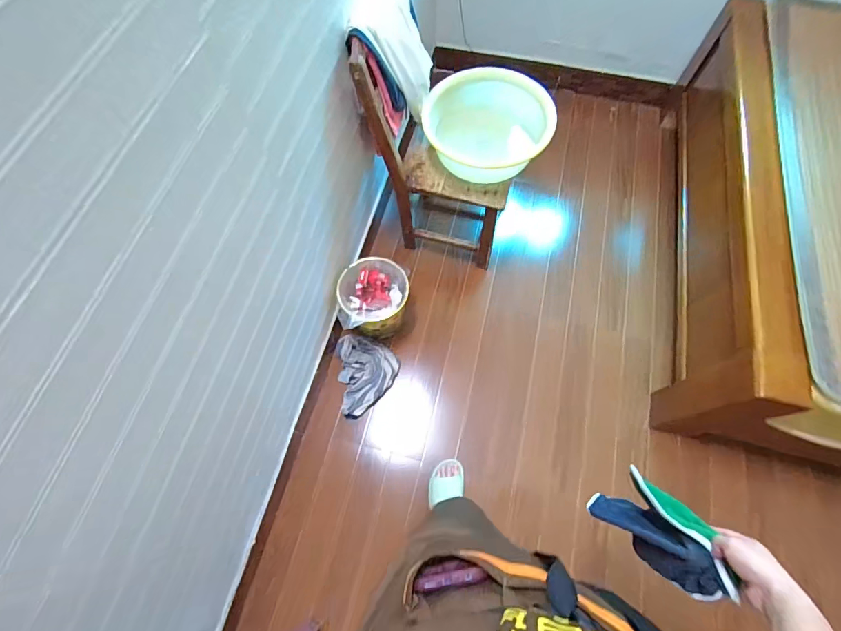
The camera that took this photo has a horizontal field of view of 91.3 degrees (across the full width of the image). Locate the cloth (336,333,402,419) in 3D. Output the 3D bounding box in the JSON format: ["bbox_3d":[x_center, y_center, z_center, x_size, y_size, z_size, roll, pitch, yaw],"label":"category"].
[{"bbox_3d":[-0.179,0.202,1.423,0.201,0.034,0.275,-6,70,-2],"label":"cloth"}]

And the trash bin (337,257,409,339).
[{"bbox_3d":[-0.159,-0.053,1.398,0.227,0.238,0.230,-1,68,2],"label":"trash bin"}]

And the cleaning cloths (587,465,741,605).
[{"bbox_3d":[0.368,0.329,0.640,0.093,0.188,0.138,-41,75,-13],"label":"cleaning cloths"}]

